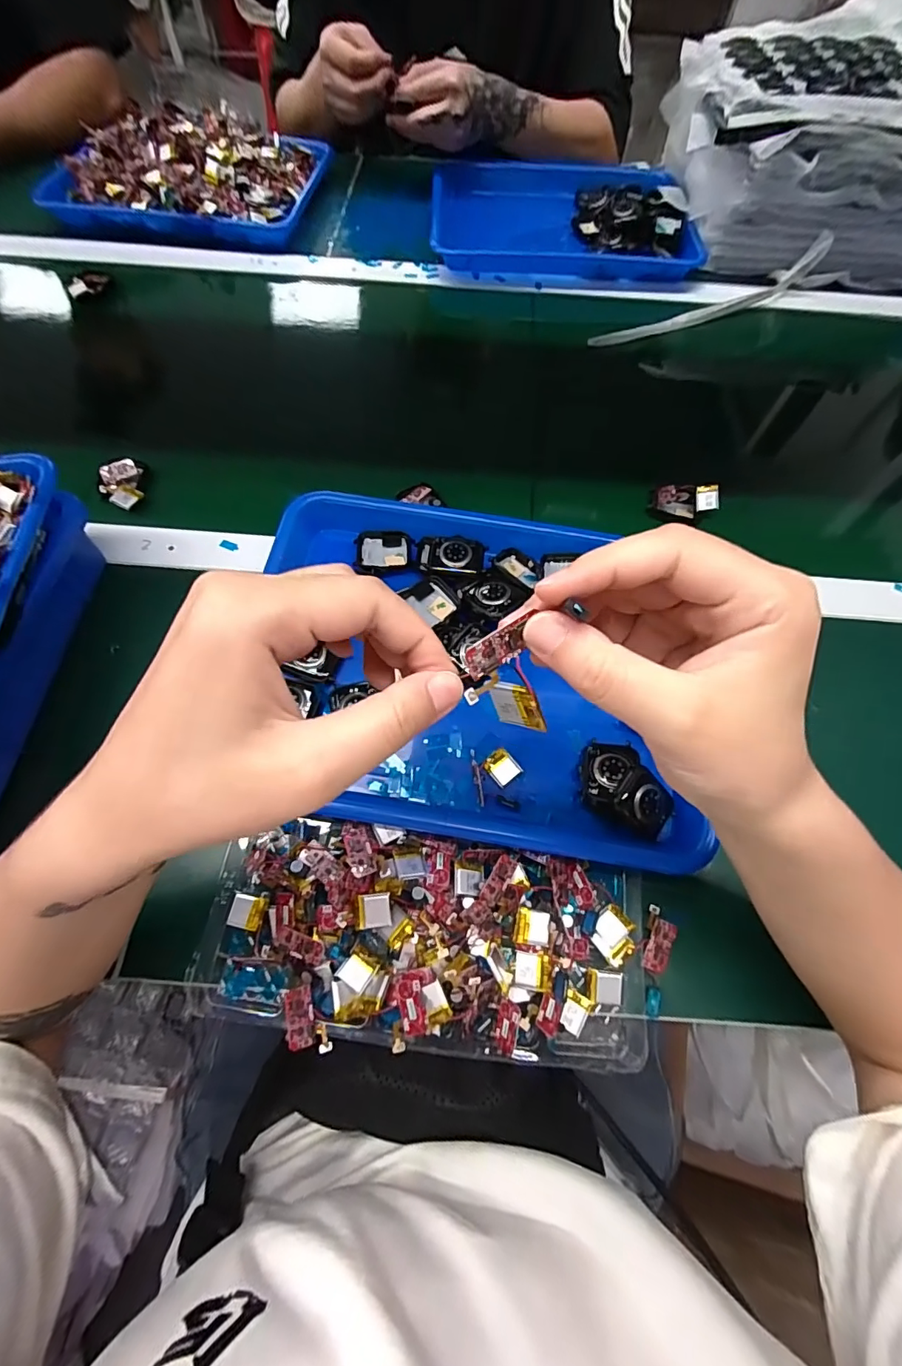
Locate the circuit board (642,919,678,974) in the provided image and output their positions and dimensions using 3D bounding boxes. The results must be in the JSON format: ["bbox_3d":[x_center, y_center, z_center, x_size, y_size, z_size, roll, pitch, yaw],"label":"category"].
[{"bbox_3d":[0.127,0.160,0.302,0.015,0.005,0.029,27,67,10],"label":"circuit board"}]

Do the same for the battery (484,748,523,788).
[{"bbox_3d":[0.035,0.056,0.331,0.019,0.004,0.021,-36,71,-17],"label":"battery"}]

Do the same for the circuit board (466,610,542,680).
[{"bbox_3d":[0.017,-0.012,0.161,0.027,0.014,0.004,-32,42,-7],"label":"circuit board"}]

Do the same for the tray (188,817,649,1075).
[{"bbox_3d":[-0.014,0.150,0.296,0.266,0.035,0.116,6,65,1],"label":"tray"}]

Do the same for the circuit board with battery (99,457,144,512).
[{"bbox_3d":[-0.288,-0.175,0.437,0.037,0.009,0.052,-35,71,-17],"label":"circuit board with battery"}]

